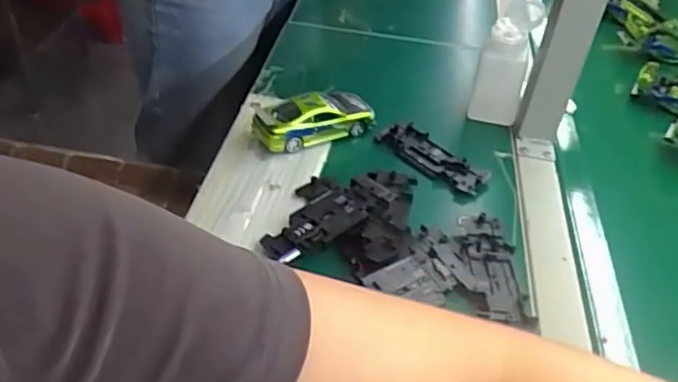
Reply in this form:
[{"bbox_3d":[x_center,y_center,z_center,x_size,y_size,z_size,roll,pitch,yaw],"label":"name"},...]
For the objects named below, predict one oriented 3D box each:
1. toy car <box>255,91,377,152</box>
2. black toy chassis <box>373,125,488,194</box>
[{"bbox_3d":[-0.026,-0.076,0.657,0.123,0.046,0.053,-14,44,-22],"label":"toy car"},{"bbox_3d":[0.097,-0.036,0.642,0.043,0.018,0.127,-27,50,-33],"label":"black toy chassis"}]

